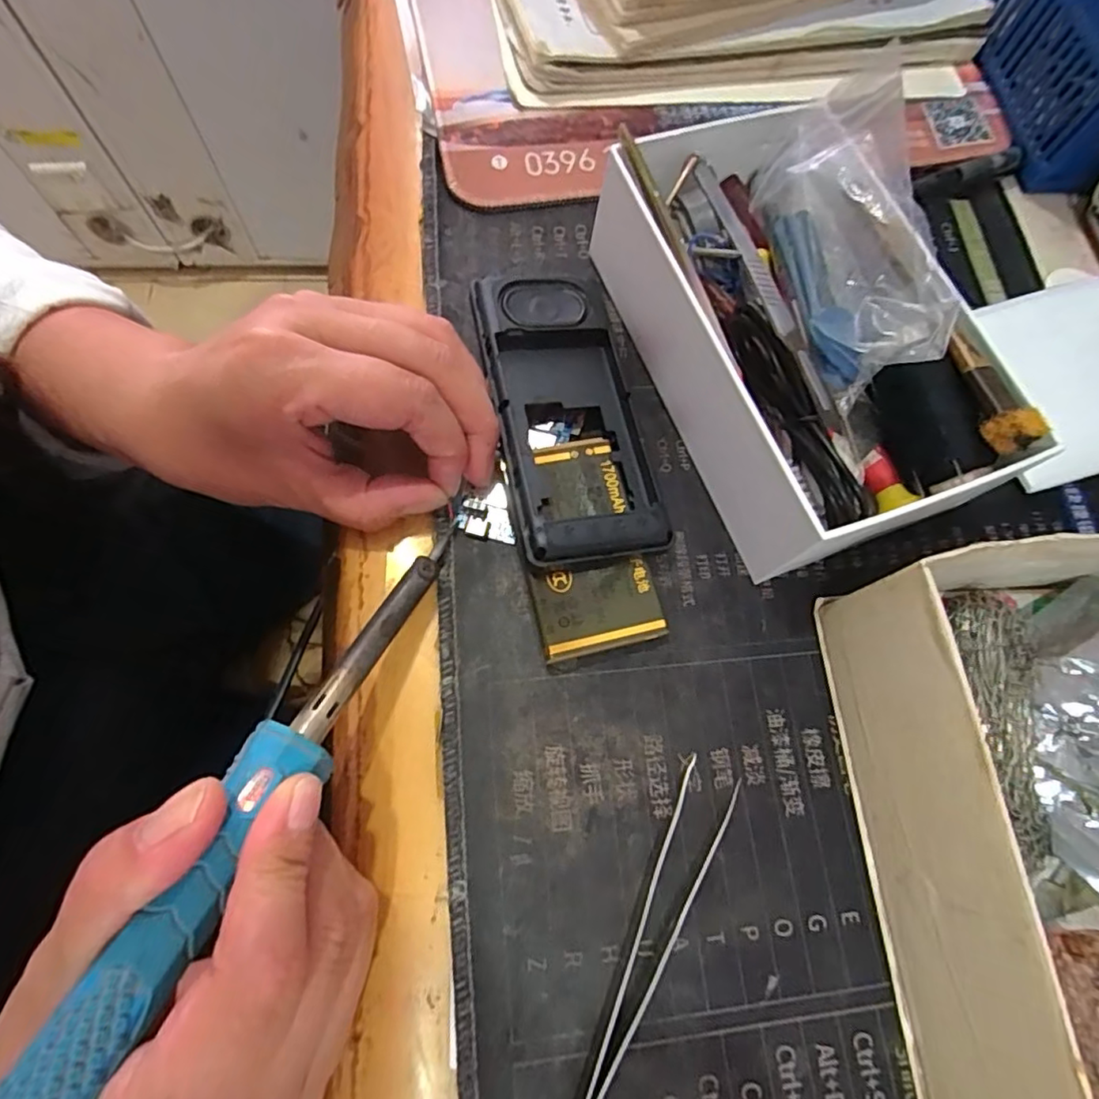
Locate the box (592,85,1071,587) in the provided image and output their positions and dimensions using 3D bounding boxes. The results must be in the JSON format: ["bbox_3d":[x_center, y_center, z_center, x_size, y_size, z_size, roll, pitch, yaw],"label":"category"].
[{"bbox_3d":[0.089,-0.088,0.225,0.105,0.063,0.175,-24,75,-9],"label":"box"}]

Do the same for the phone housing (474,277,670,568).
[{"bbox_3d":[0.006,-0.051,0.231,0.052,0.025,0.119,-11,73,-5],"label":"phone housing"}]

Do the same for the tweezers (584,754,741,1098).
[{"bbox_3d":[0.032,0.130,0.184,0.019,0.010,0.127,23,73,5],"label":"tweezers"}]

